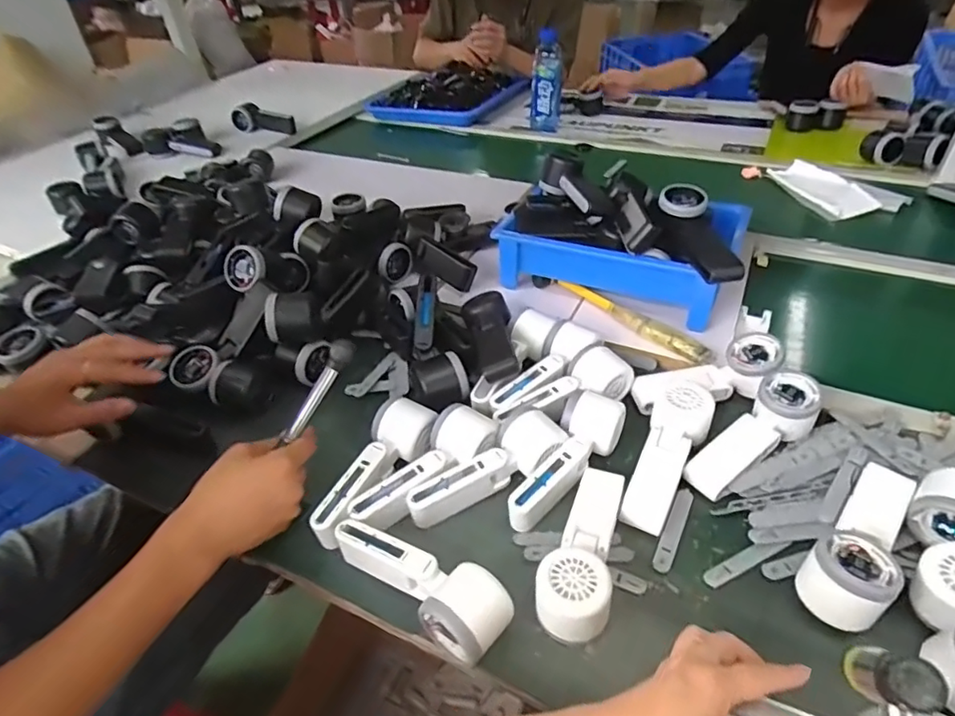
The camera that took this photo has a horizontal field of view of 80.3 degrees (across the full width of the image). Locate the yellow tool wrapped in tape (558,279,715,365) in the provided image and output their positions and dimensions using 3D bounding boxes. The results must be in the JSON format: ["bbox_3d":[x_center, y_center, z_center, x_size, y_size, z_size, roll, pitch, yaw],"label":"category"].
[{"bbox_3d":[0.191,-0.053,0.719,0.026,0.026,0.237,-25,44,-23],"label":"yellow tool wrapped in tape"}]

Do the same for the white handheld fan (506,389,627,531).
[{"bbox_3d":[0.084,0.095,0.550,0.054,0.048,0.156,25,48,30],"label":"white handheld fan"}]

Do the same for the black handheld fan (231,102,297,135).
[{"bbox_3d":[-0.521,-0.578,1.380,0.152,0.060,0.048,7,38,-13],"label":"black handheld fan"}]

